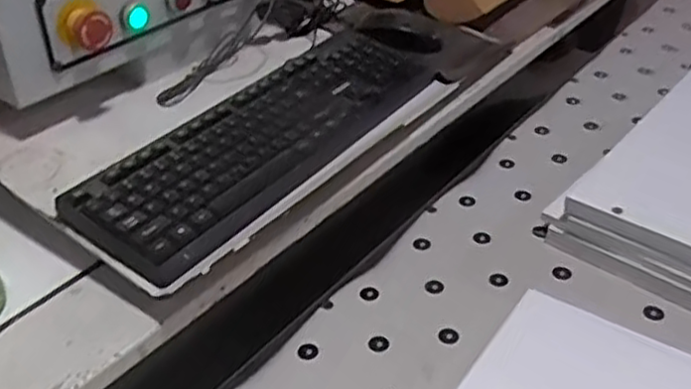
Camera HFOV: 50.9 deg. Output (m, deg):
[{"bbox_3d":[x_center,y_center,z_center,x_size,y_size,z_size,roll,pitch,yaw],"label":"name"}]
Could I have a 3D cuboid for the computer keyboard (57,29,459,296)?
[{"bbox_3d":[-0.070,-0.063,0.743,0.158,0.046,0.441,25,45,31],"label":"computer keyboard"}]

